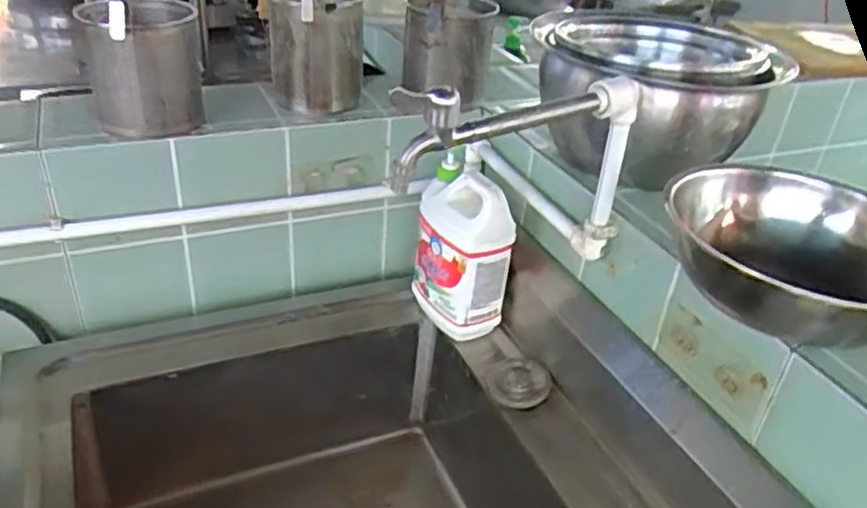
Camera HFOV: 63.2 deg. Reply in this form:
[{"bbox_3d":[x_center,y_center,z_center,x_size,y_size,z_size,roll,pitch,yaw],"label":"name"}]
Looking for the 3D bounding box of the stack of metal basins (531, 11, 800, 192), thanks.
[{"bbox_3d":[0.236,-0.181,0.841,0.263,0.150,0.263,31,41,34],"label":"stack of metal basins"}]

